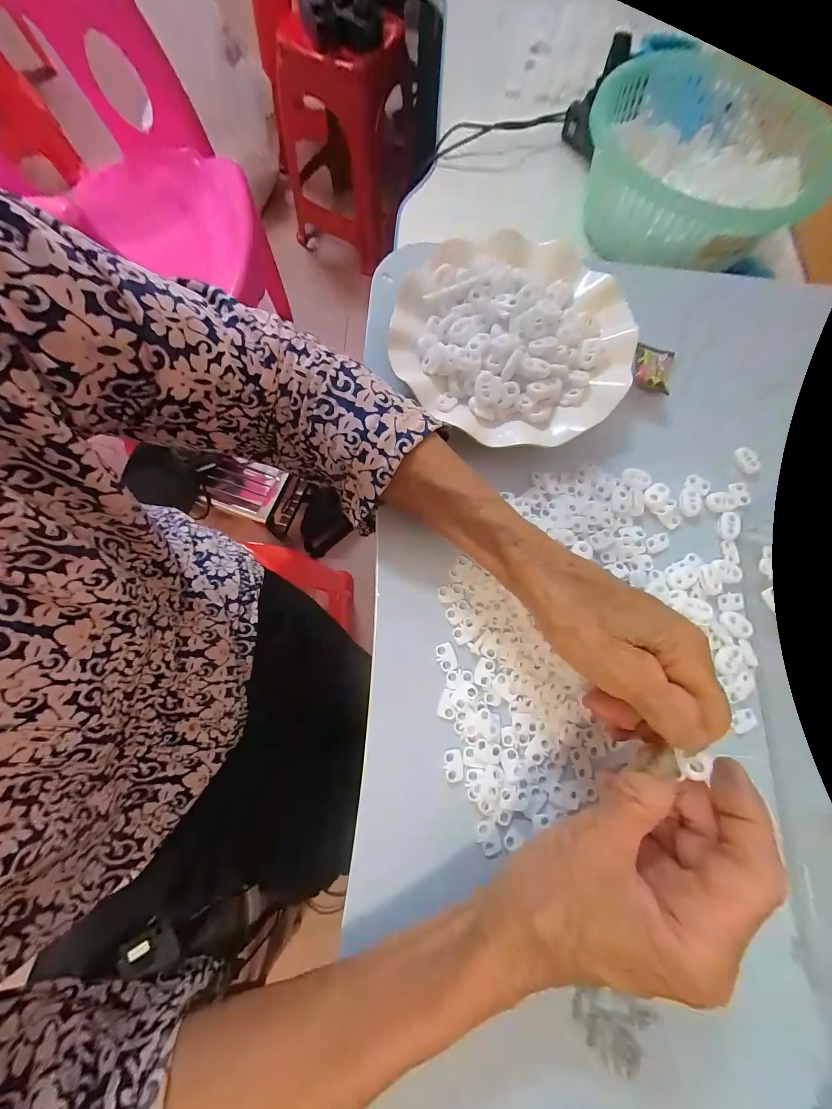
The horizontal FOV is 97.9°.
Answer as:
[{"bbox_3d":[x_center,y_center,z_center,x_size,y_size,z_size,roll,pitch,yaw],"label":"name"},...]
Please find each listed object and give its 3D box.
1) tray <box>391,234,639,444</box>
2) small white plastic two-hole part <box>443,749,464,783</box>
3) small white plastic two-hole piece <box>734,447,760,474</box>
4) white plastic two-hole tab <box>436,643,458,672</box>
[{"bbox_3d":[0.075,-0.164,0.282,0.181,0.037,0.171,-4,74,-2],"label":"tray"},{"bbox_3d":[0.024,0.133,0.228,0.012,0.004,0.018,-3,74,-2],"label":"small white plastic two-hole part"},{"bbox_3d":[0.261,-0.074,0.285,0.012,0.007,0.021,-21,75,-7],"label":"small white plastic two-hole piece"},{"bbox_3d":[0.021,0.070,0.245,0.012,0.004,0.018,-16,75,-6],"label":"white plastic two-hole tab"}]

